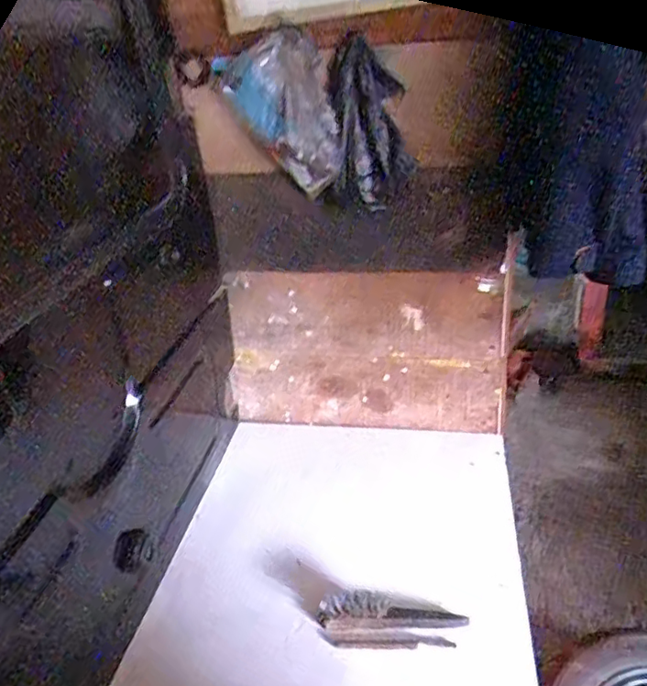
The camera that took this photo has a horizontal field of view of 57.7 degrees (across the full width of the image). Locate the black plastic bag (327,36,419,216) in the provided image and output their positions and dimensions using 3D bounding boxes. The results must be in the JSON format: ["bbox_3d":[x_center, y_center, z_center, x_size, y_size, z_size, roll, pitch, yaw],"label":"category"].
[{"bbox_3d":[0.069,-0.349,0.937,0.109,0.236,0.123,-11,28,-7],"label":"black plastic bag"}]

